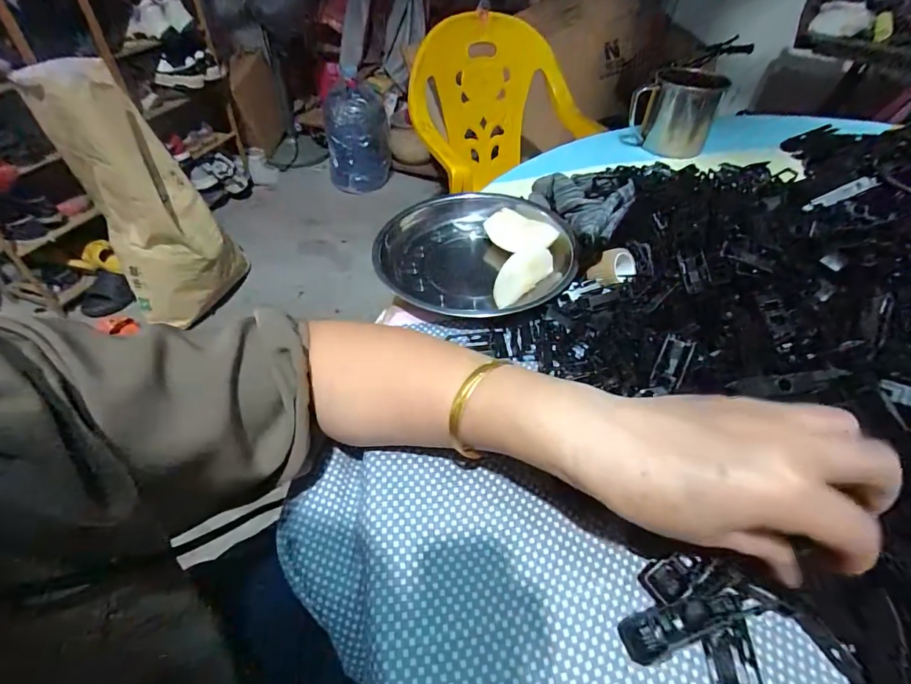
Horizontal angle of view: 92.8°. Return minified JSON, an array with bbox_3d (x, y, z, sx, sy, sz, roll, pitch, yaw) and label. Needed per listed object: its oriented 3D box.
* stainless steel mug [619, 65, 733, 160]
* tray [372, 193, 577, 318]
[{"bbox_3d":[0.300,-0.318,0.598,0.107,0.099,0.108,23,50,20],"label":"stainless steel mug"},{"bbox_3d":[0.017,-0.081,0.410,0.183,0.037,0.184,10,47,8],"label":"tray"}]

